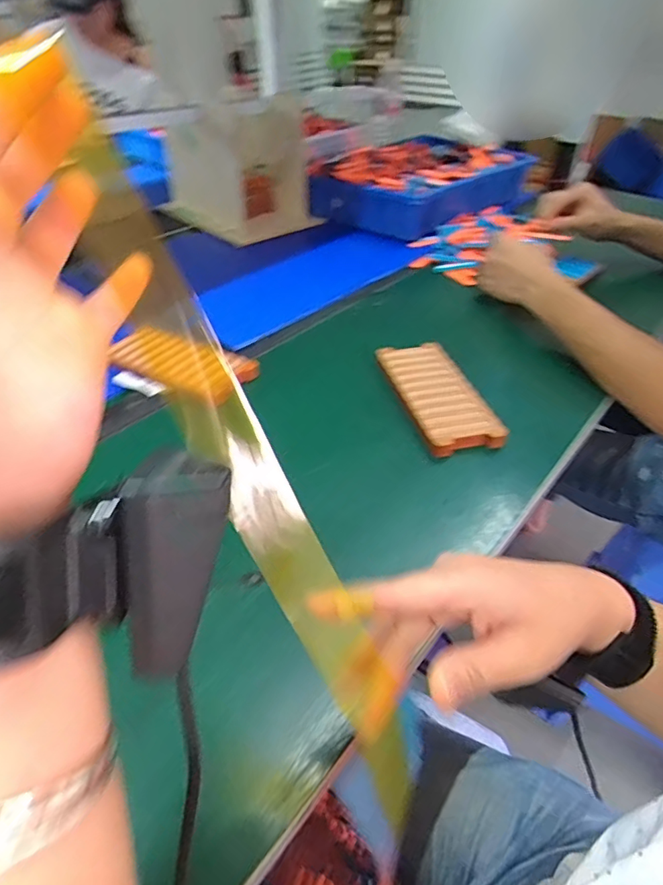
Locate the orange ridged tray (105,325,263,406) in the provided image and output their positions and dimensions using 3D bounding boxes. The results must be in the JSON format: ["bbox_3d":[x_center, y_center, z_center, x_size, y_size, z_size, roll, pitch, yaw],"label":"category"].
[{"bbox_3d":[-0.165,-0.089,0.568,0.160,0.016,0.069,21,62,18],"label":"orange ridged tray"}]

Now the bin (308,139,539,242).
[{"bbox_3d":[0.159,-0.500,0.987,0.277,0.091,0.376,31,50,31],"label":"bin"}]

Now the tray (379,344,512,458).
[{"bbox_3d":[0.108,-0.051,0.536,0.081,0.018,0.168,-11,42,-12],"label":"tray"}]

